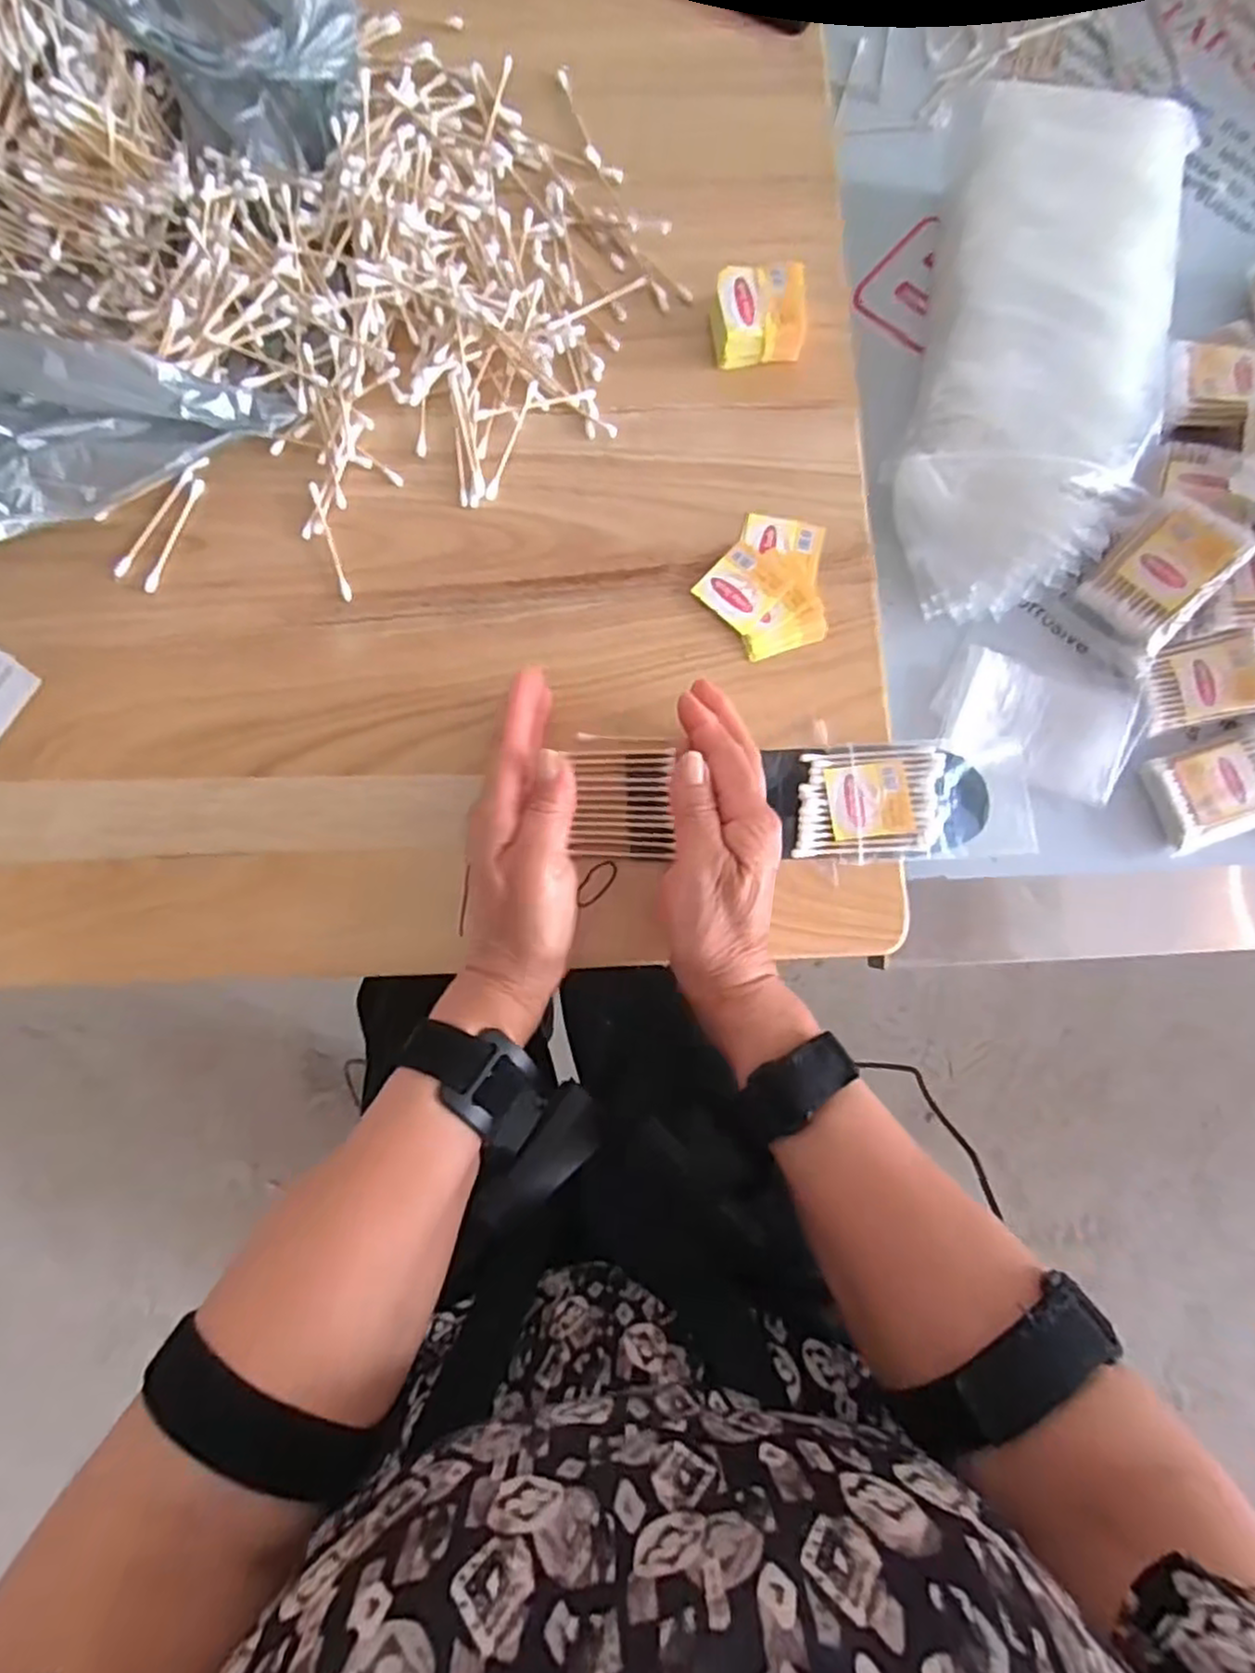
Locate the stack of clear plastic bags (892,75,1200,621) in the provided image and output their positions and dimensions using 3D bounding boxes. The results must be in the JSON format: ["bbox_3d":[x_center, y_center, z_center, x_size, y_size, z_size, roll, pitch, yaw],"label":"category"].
[{"bbox_3d":[0.245,-0.292,0.448,0.135,0.072,0.302,8,82,2],"label":"stack of clear plastic bags"}]

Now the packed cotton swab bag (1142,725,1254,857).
[{"bbox_3d":[0.360,-0.030,0.450,0.079,0.016,0.059,-19,83,-2],"label":"packed cotton swab bag"}]

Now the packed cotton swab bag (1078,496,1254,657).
[{"bbox_3d":[0.319,-0.158,0.444,0.059,0.019,0.073,42,114,11],"label":"packed cotton swab bag"}]

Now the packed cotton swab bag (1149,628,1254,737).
[{"bbox_3d":[0.350,-0.094,0.454,0.068,0.018,0.050,-14,89,10],"label":"packed cotton swab bag"}]

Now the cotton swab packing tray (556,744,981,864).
[{"bbox_3d":[0.083,-0.019,0.400,0.217,0.011,0.061,0,84,1],"label":"cotton swab packing tray"}]

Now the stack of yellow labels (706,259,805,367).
[{"bbox_3d":[0.076,-0.299,0.430,0.050,0.030,0.045,-2,84,-2],"label":"stack of yellow labels"}]

